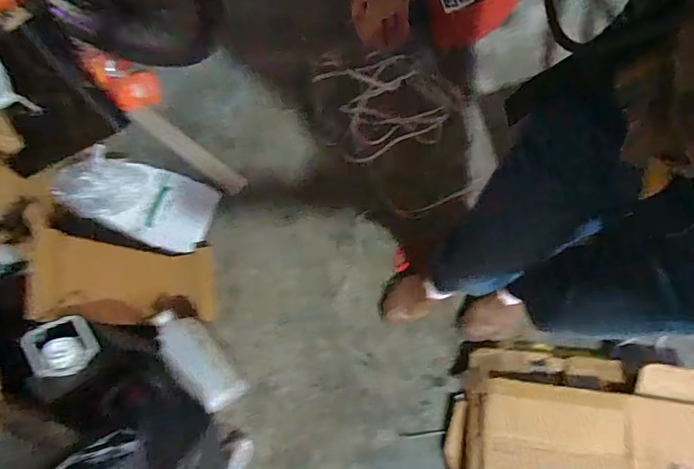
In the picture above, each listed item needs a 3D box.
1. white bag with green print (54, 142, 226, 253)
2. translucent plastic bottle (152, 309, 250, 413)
[{"bbox_3d":[-0.521,-0.093,1.143,0.368,0.063,0.192,20,78,-9],"label":"white bag with green print"},{"bbox_3d":[-0.312,0.246,0.941,0.088,0.099,0.233,-38,76,-12],"label":"translucent plastic bottle"}]

